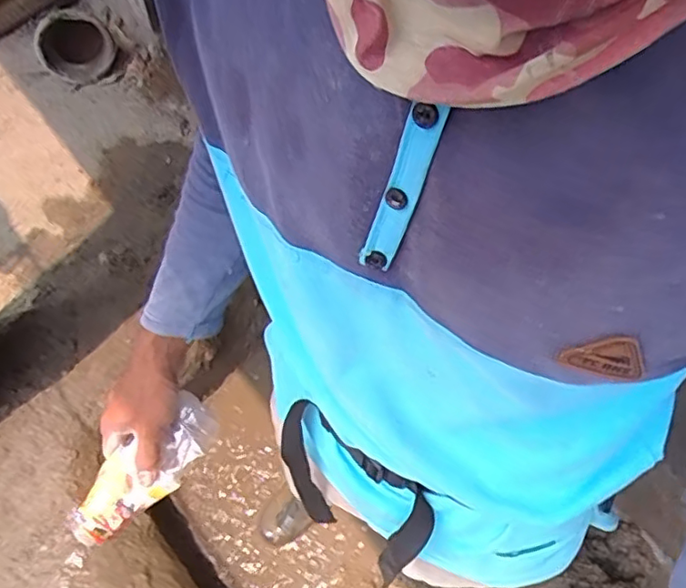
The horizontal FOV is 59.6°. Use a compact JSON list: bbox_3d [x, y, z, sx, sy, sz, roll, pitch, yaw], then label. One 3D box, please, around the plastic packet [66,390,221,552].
[{"bbox_3d":[-0.211,0.184,0.627,0.178,0.050,0.055,-41,65,-13],"label":"plastic packet"}]

